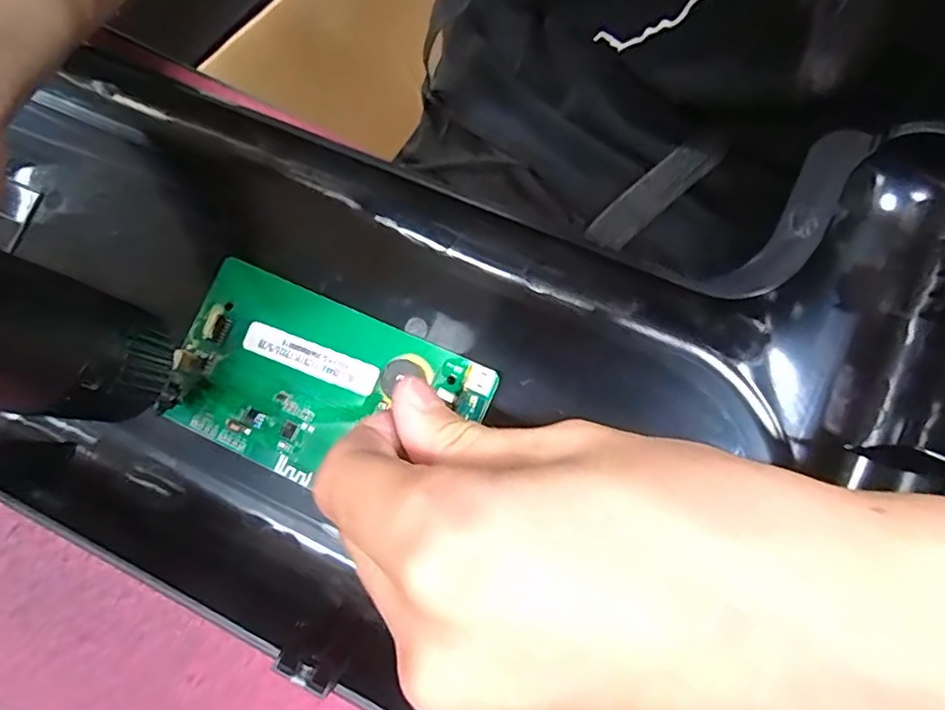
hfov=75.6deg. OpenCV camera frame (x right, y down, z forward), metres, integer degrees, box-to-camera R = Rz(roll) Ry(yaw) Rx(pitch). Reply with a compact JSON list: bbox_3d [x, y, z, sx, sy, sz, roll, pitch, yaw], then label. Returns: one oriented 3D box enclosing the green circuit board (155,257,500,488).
[{"bbox_3d":[-0.052,0.011,0.204,0.104,0.013,0.059,24,78,7],"label":"green circuit board"}]

